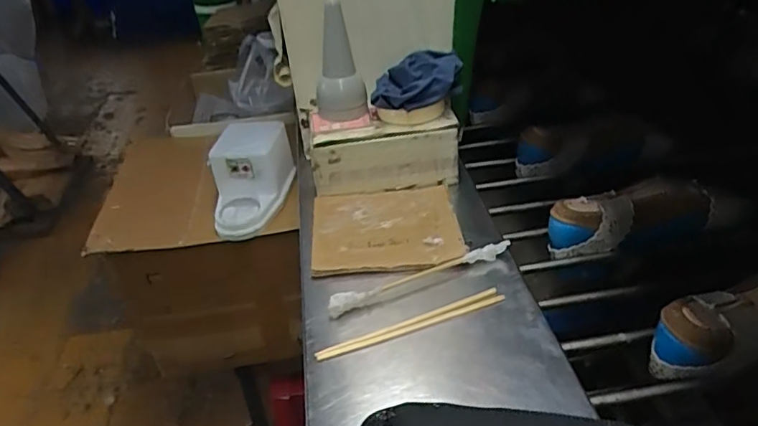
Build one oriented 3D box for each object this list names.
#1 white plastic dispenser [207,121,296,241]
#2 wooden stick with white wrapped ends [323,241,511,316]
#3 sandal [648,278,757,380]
[{"bbox_3d":[-0.195,-0.065,0.886,0.122,0.104,0.189,-8,34,-4],"label":"white plastic dispenser"},{"bbox_3d":[0.048,0.065,0.598,0.213,0.010,0.021,-17,36,-17],"label":"wooden stick with white wrapped ends"},{"bbox_3d":[0.372,0.103,0.545,0.226,0.082,0.070,-8,34,-4],"label":"sandal"}]

